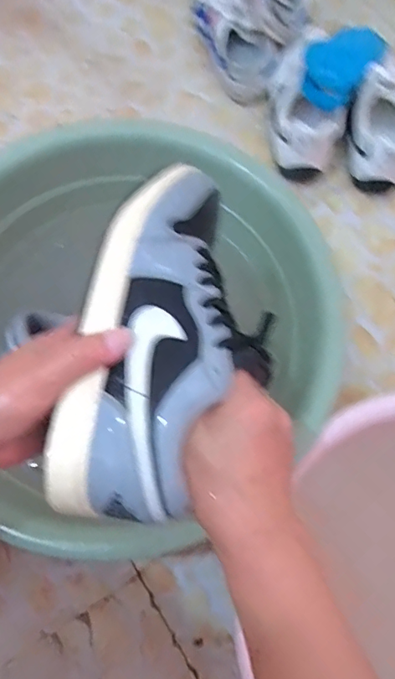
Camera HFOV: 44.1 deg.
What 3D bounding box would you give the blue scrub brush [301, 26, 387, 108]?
[{"bbox_3d":[0.208,-0.404,0.703,0.092,0.038,0.197,31,62,8],"label":"blue scrub brush"}]

